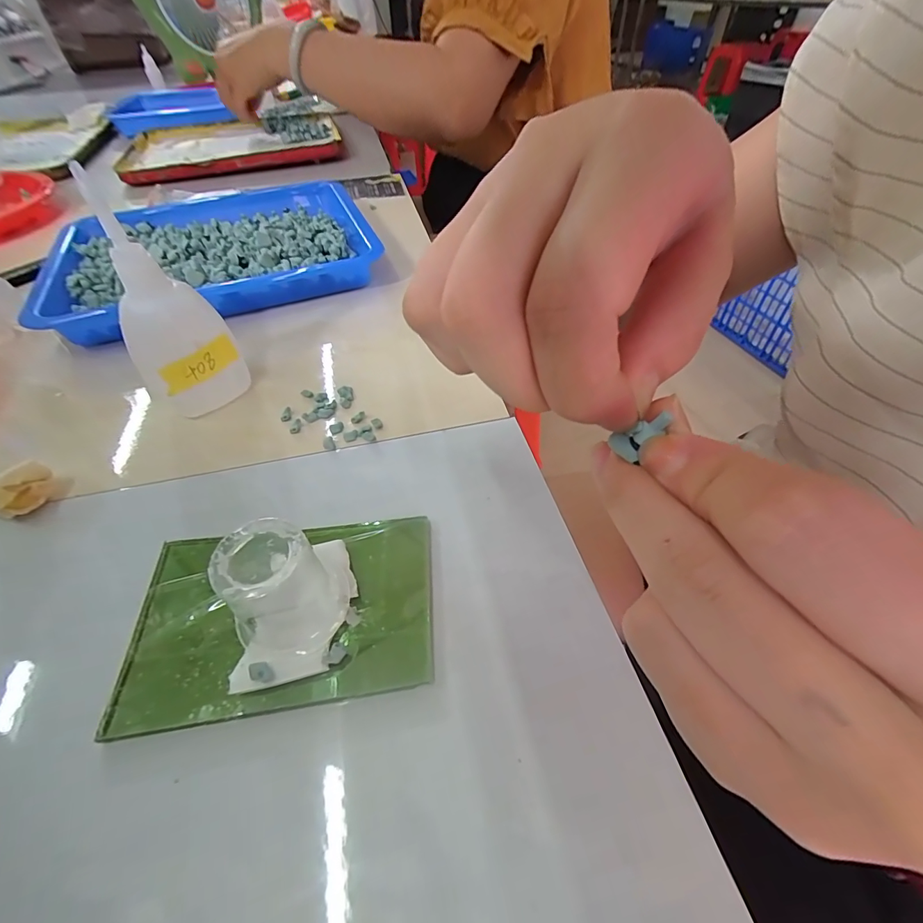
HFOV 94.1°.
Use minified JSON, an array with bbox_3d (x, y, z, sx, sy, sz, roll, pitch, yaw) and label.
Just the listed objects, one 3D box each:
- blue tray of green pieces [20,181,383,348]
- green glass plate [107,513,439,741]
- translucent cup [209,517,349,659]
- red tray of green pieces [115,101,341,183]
[{"bbox_3d":[-0.180,-0.157,0.313,0.211,0.035,0.164,-19,51,-14],"label":"blue tray of green pieces"},{"bbox_3d":[-0.063,0.053,0.154,0.104,0.005,0.066,-6,49,-3],"label":"green glass plate"},{"bbox_3d":[-0.056,0.042,0.139,0.031,0.038,0.030,1,50,-1],"label":"translucent cup"},{"bbox_3d":[-0.289,-0.408,0.545,0.248,0.019,0.211,-14,50,-11],"label":"red tray of green pieces"}]

